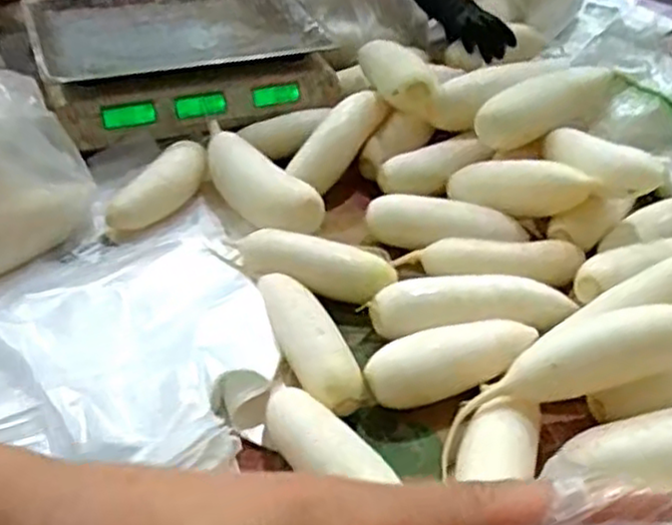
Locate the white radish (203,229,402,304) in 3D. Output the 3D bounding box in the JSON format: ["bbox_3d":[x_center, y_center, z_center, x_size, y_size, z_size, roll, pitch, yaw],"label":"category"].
[{"bbox_3d":[-0.030,-0.001,0.695,0.168,0.047,0.054,16,42,16],"label":"white radish"}]

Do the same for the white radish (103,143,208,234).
[{"bbox_3d":[-0.183,-0.077,0.770,0.045,0.044,0.130,28,56,24],"label":"white radish"}]

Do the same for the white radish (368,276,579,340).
[{"bbox_3d":[0.122,0.041,0.654,0.178,0.043,0.047,-3,41,-7],"label":"white radish"}]

